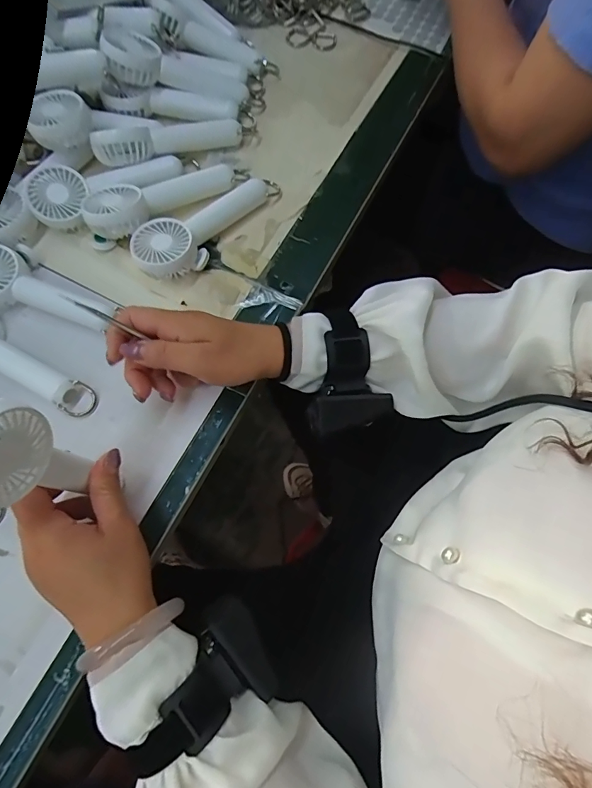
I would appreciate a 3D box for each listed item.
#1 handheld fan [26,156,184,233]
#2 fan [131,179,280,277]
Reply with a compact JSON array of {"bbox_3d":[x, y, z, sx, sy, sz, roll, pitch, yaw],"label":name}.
[{"bbox_3d":[-0.184,-0.202,0.412,0.145,0.032,0.050,-18,71,-3],"label":"handheld fan"},{"bbox_3d":[-0.080,-0.163,0.403,0.159,0.029,0.053,-34,73,-8],"label":"fan"}]

